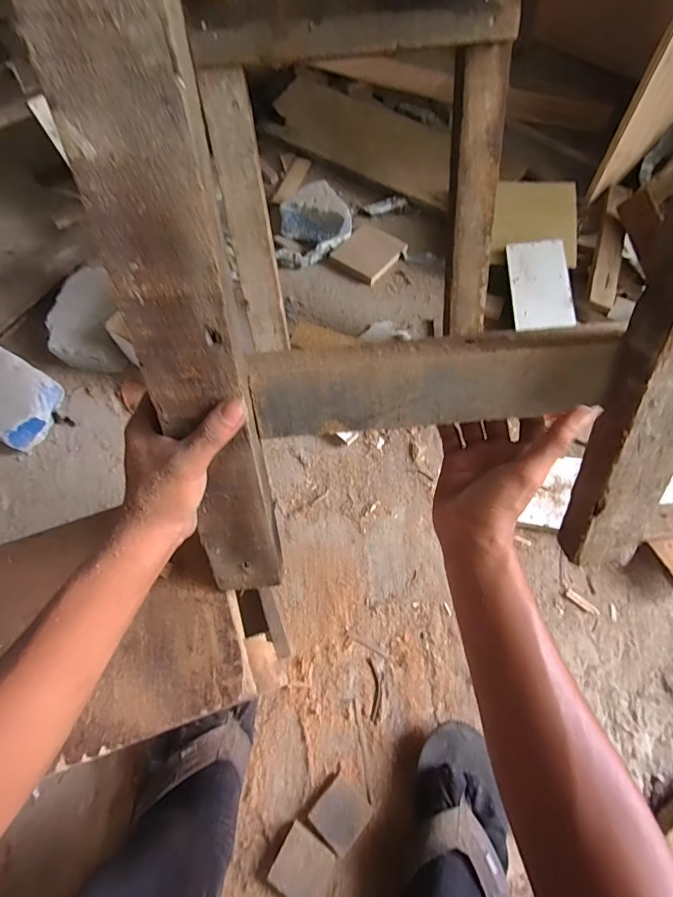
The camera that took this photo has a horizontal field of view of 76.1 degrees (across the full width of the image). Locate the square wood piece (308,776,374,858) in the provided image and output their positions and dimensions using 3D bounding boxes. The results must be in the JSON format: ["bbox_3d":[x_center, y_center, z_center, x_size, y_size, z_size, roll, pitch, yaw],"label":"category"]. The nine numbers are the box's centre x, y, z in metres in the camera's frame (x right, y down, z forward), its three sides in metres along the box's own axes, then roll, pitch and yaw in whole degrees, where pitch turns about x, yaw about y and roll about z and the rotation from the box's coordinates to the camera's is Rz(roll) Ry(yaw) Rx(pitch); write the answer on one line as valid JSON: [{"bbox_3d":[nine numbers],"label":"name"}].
[{"bbox_3d":[0.006,0.430,0.506,0.054,0.017,0.055,38,71,18],"label":"square wood piece"}]

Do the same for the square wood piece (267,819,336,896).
[{"bbox_3d":[-0.038,0.476,0.490,0.059,0.017,0.063,28,69,15],"label":"square wood piece"}]

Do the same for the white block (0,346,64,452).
[{"bbox_3d":[-0.571,-0.098,0.751,0.205,0.061,0.126,37,71,18],"label":"white block"}]

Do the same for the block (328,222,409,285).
[{"bbox_3d":[0.068,-0.412,0.903,0.115,0.017,0.134,34,70,17],"label":"block"}]

